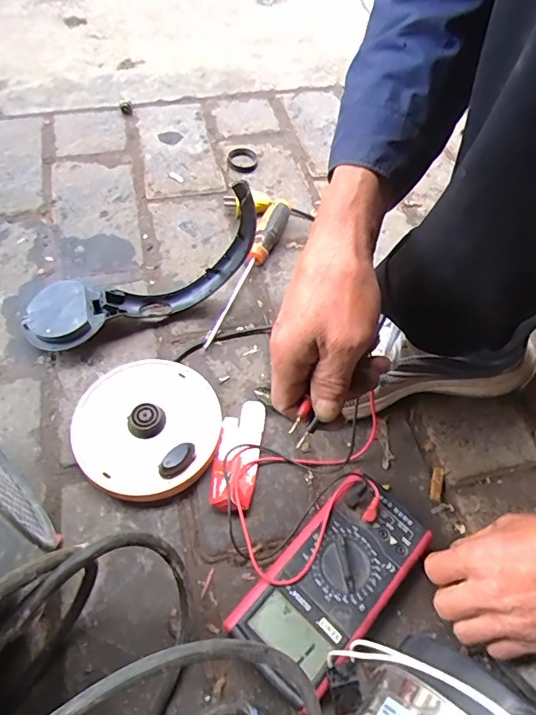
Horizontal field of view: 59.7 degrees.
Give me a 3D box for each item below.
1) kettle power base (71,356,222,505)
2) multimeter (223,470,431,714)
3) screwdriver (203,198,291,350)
[{"bbox_3d":[-0.118,0.064,0.465,0.139,0.034,0.143,2,58,-3],"label":"kettle power base"},{"bbox_3d":[0.053,0.188,0.398,0.087,0.040,0.172,40,63,19],"label":"multimeter"},{"bbox_3d":[-0.015,-0.123,0.585,0.031,0.035,0.266,17,58,7],"label":"screwdriver"}]

